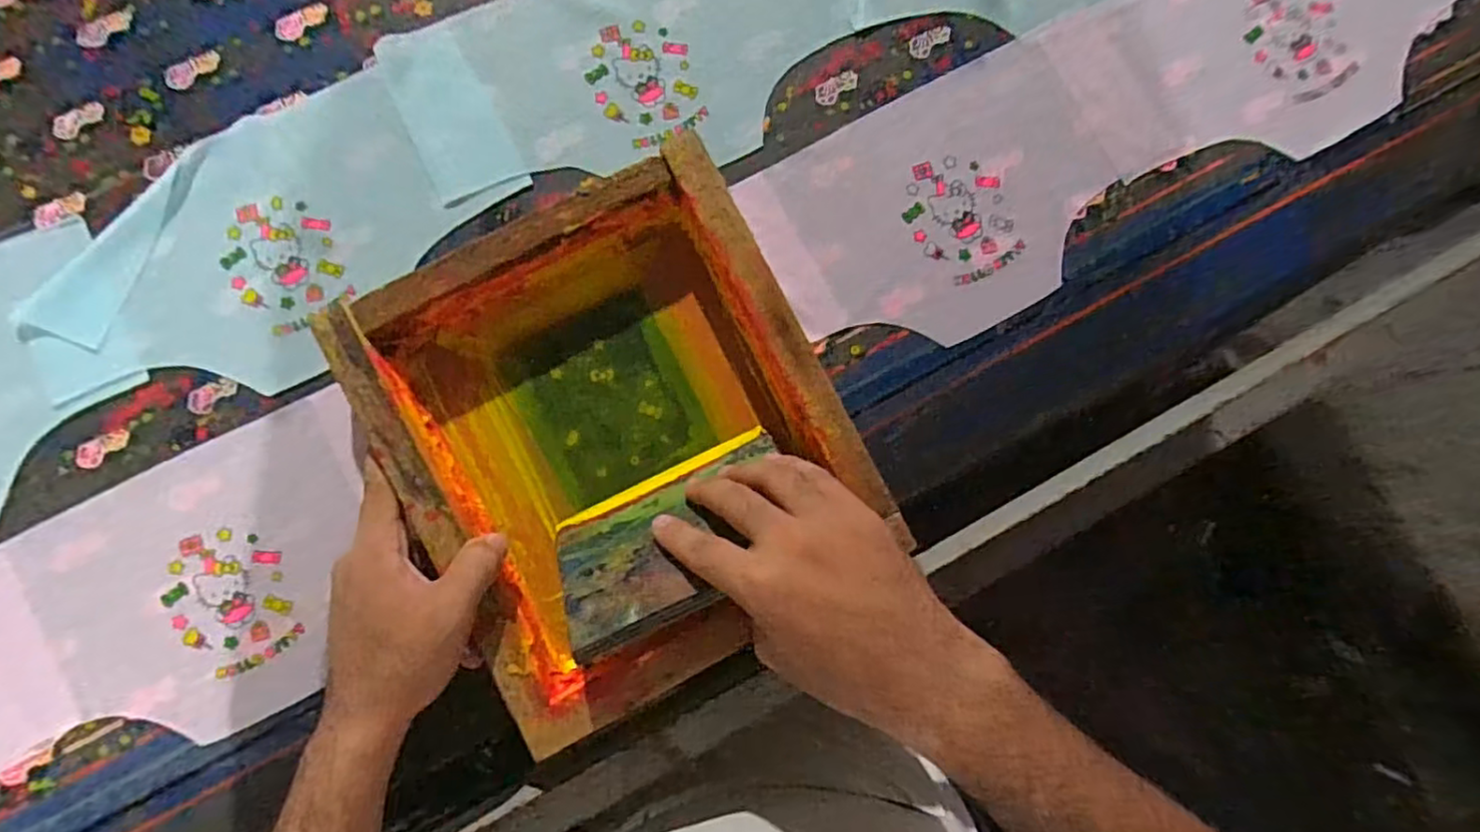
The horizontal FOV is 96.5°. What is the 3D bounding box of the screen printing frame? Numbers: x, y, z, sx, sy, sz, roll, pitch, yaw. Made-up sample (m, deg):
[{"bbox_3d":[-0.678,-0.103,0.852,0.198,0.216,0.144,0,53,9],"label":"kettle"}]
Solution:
[{"bbox_3d":[-0.070,0.013,0.405,0.244,0.054,0.272,-29,87,-4],"label":"screen printing frame"}]

